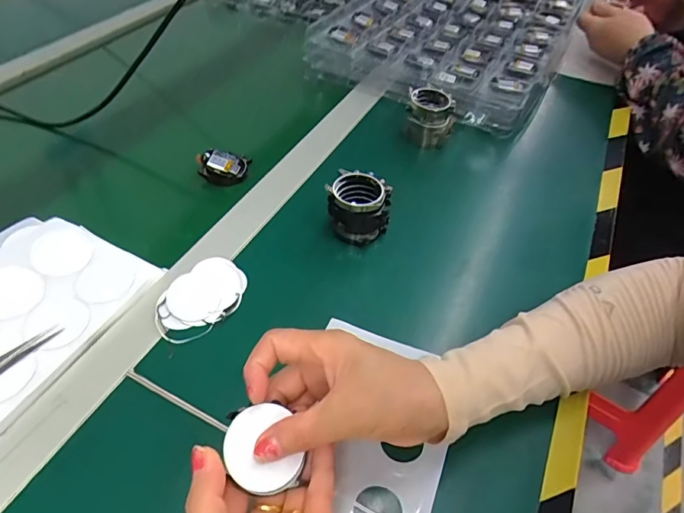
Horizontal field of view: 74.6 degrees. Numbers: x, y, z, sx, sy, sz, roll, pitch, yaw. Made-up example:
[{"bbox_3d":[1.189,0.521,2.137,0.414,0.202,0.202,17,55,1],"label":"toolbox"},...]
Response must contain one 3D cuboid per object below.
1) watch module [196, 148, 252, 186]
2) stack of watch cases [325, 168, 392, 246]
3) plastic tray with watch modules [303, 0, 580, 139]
[{"bbox_3d":[-0.124,-0.097,0.475,0.047,0.023,0.037,12,48,10],"label":"watch module"},{"bbox_3d":[0.016,-0.045,0.402,0.054,0.048,0.049,12,48,10],"label":"stack of watch cases"},{"bbox_3d":[0.181,-0.379,0.703,0.327,0.045,0.517,20,51,15],"label":"plastic tray with watch modules"}]

